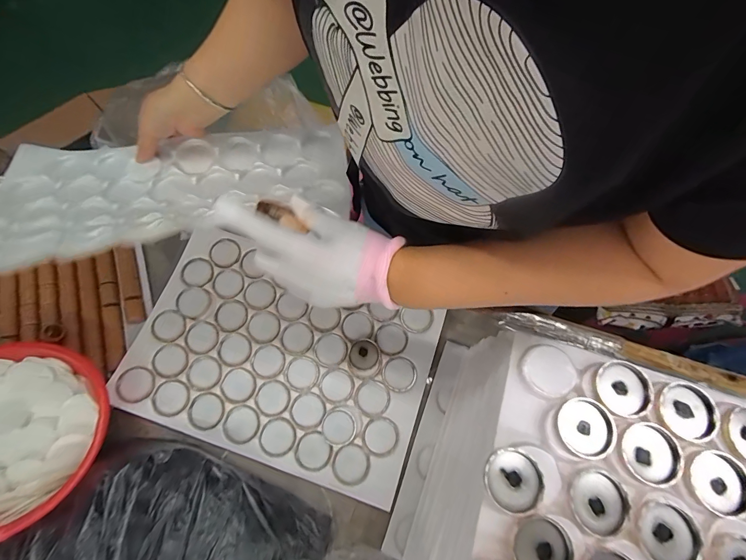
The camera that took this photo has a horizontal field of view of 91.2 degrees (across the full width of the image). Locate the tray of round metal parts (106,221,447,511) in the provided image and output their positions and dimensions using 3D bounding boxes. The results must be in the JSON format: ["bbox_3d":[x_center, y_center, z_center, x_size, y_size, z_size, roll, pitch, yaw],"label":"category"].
[{"bbox_3d":[-0.139,0.115,0.559,0.433,0.016,0.288,19,72,5],"label":"tray of round metal parts"}]

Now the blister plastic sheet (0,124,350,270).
[{"bbox_3d":[-0.271,-0.131,0.453,0.461,0.127,0.235,-17,72,-18],"label":"blister plastic sheet"}]

